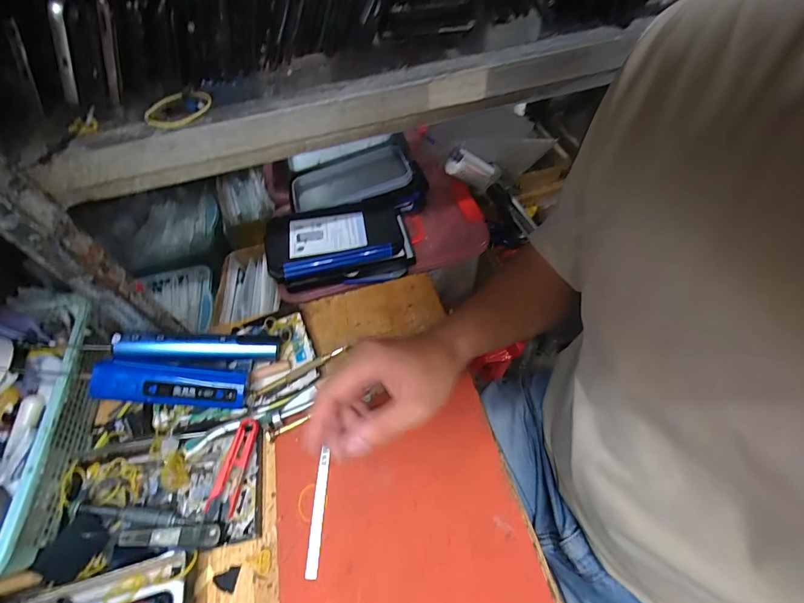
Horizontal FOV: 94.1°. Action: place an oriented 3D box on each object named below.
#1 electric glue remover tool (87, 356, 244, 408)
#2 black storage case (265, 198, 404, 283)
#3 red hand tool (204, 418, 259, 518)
[{"bbox_3d":[-0.222,0.077,0.366,0.130,0.023,0.045,8,50,-14],"label":"electric glue remover tool"},{"bbox_3d":[-0.089,-0.086,0.510,0.181,0.040,0.100,-17,53,-5],"label":"black storage case"},{"bbox_3d":[-0.154,0.151,0.348,0.024,0.011,0.081,10,65,8],"label":"red hand tool"}]

